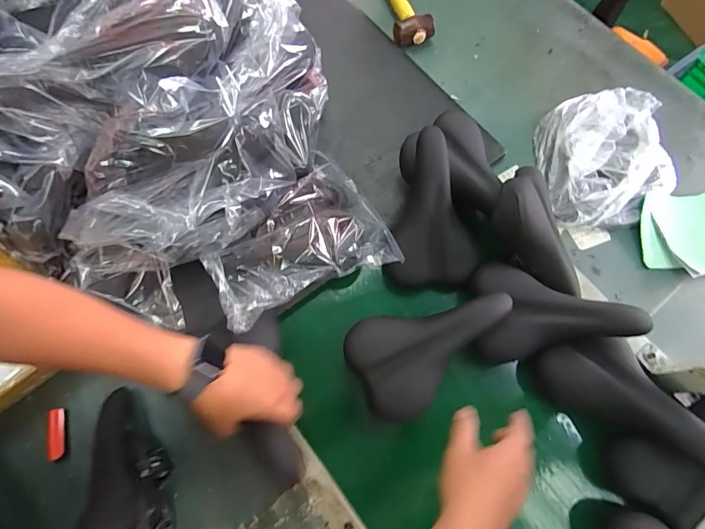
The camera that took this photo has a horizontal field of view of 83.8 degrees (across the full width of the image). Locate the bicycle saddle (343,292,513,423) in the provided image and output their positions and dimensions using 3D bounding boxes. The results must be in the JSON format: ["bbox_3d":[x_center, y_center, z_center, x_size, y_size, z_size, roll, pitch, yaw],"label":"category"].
[{"bbox_3d":[0.122,0.119,0.599,0.248,0.068,0.150,-27,75,-9],"label":"bicycle saddle"}]

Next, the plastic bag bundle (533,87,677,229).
[{"bbox_3d":[0.487,-0.209,0.751,0.254,0.075,0.273,-5,73,-2],"label":"plastic bag bundle"}]

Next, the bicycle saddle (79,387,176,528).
[{"bbox_3d":[-0.306,0.295,0.519,0.089,0.151,0.247,-21,74,-7],"label":"bicycle saddle"}]

